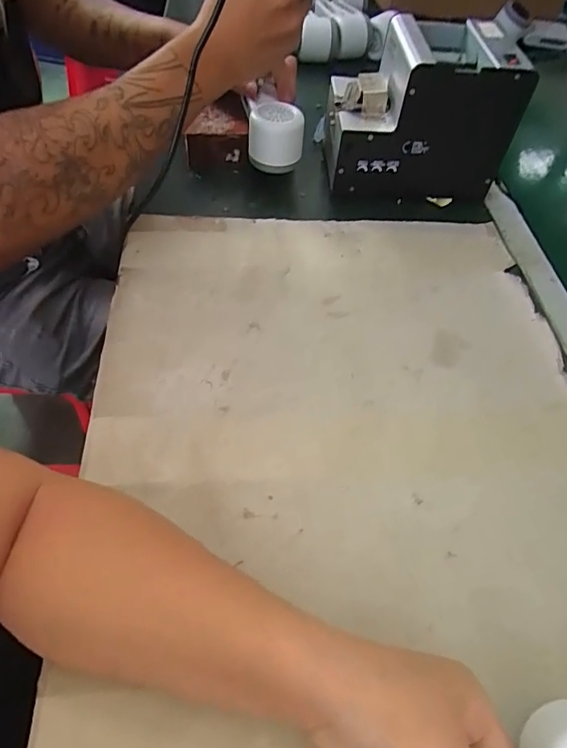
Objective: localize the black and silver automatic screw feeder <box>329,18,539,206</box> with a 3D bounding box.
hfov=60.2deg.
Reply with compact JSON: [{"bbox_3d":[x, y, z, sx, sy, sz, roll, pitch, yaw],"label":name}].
[{"bbox_3d":[0.147,-0.294,0.552,0.182,0.149,0.129,0,53,-5],"label":"black and silver automatic screw feeder"}]

